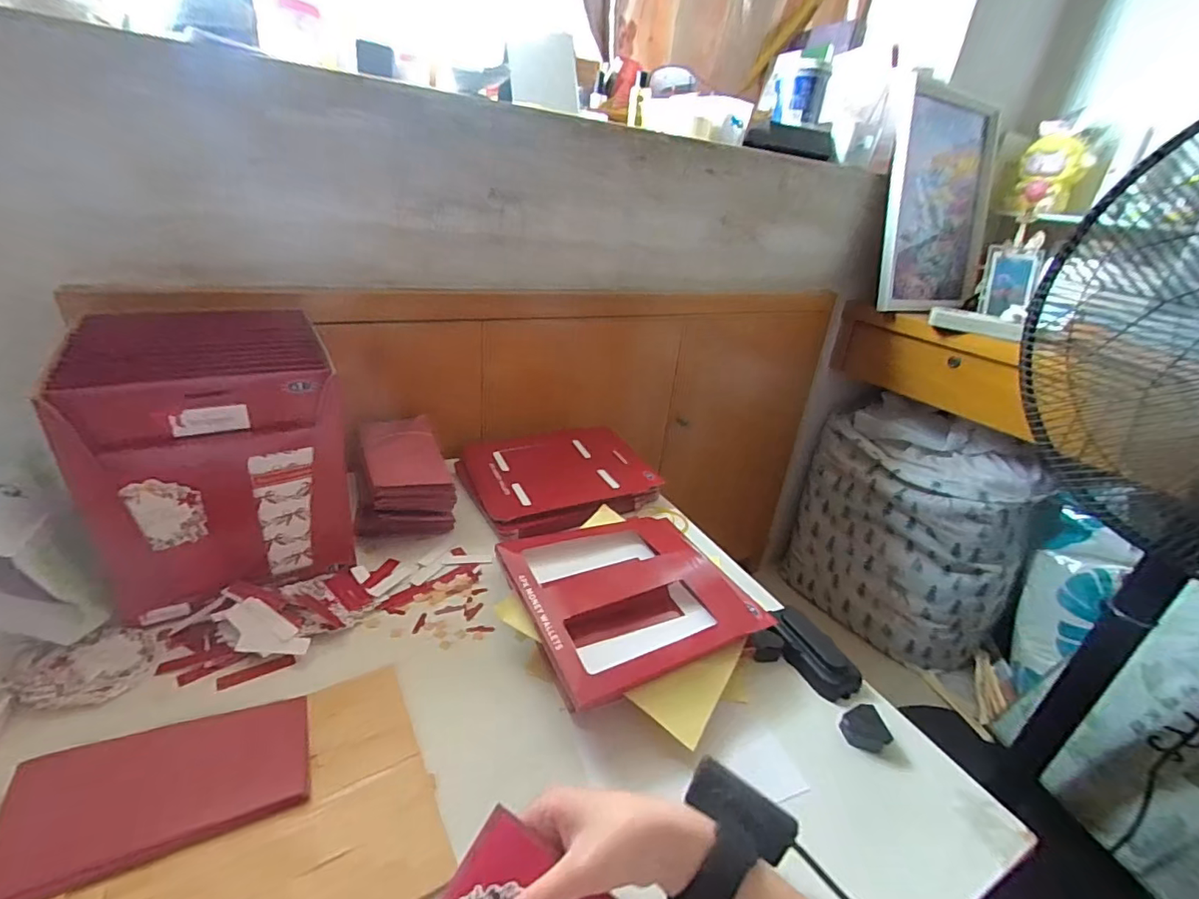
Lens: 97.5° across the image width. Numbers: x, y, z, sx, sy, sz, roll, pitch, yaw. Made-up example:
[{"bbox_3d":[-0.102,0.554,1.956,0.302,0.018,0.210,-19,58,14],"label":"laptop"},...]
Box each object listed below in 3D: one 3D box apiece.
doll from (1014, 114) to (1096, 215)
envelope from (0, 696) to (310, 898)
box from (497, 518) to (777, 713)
[{"bbox_3d":[1.044,-0.651,1.207,0.095,0.181,0.105,8,26,2],"label":"doll"},{"bbox_3d":[-0.313,0.239,0.378,0.178,0.012,0.094,-8,29,-26],"label":"envelope"},{"bbox_3d":[0.029,0.141,0.556,0.231,0.040,0.203,-9,30,-29],"label":"box"}]

